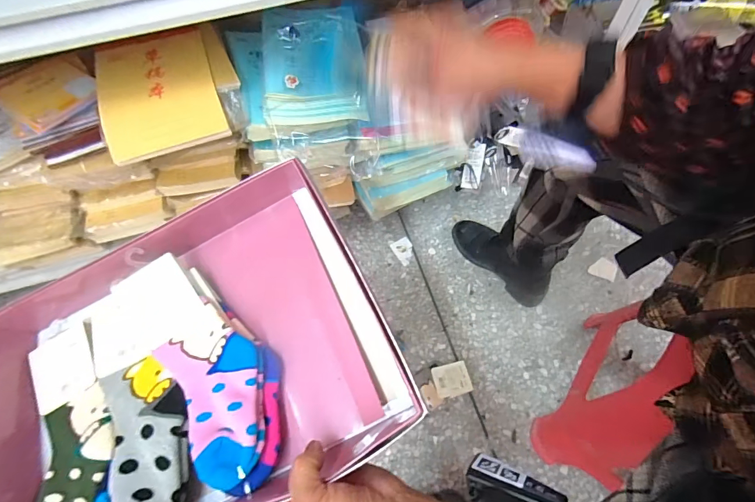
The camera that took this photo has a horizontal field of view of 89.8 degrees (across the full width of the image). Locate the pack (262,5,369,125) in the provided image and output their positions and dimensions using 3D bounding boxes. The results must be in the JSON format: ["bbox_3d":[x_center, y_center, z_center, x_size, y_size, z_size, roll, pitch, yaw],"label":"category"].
[{"bbox_3d":[-0.114,-0.339,0.664,0.169,0.036,0.245,-6,76,-2],"label":"pack"}]

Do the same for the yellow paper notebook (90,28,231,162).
[{"bbox_3d":[-0.360,-0.266,0.621,0.182,0.024,0.236,-19,74,-3],"label":"yellow paper notebook"}]

